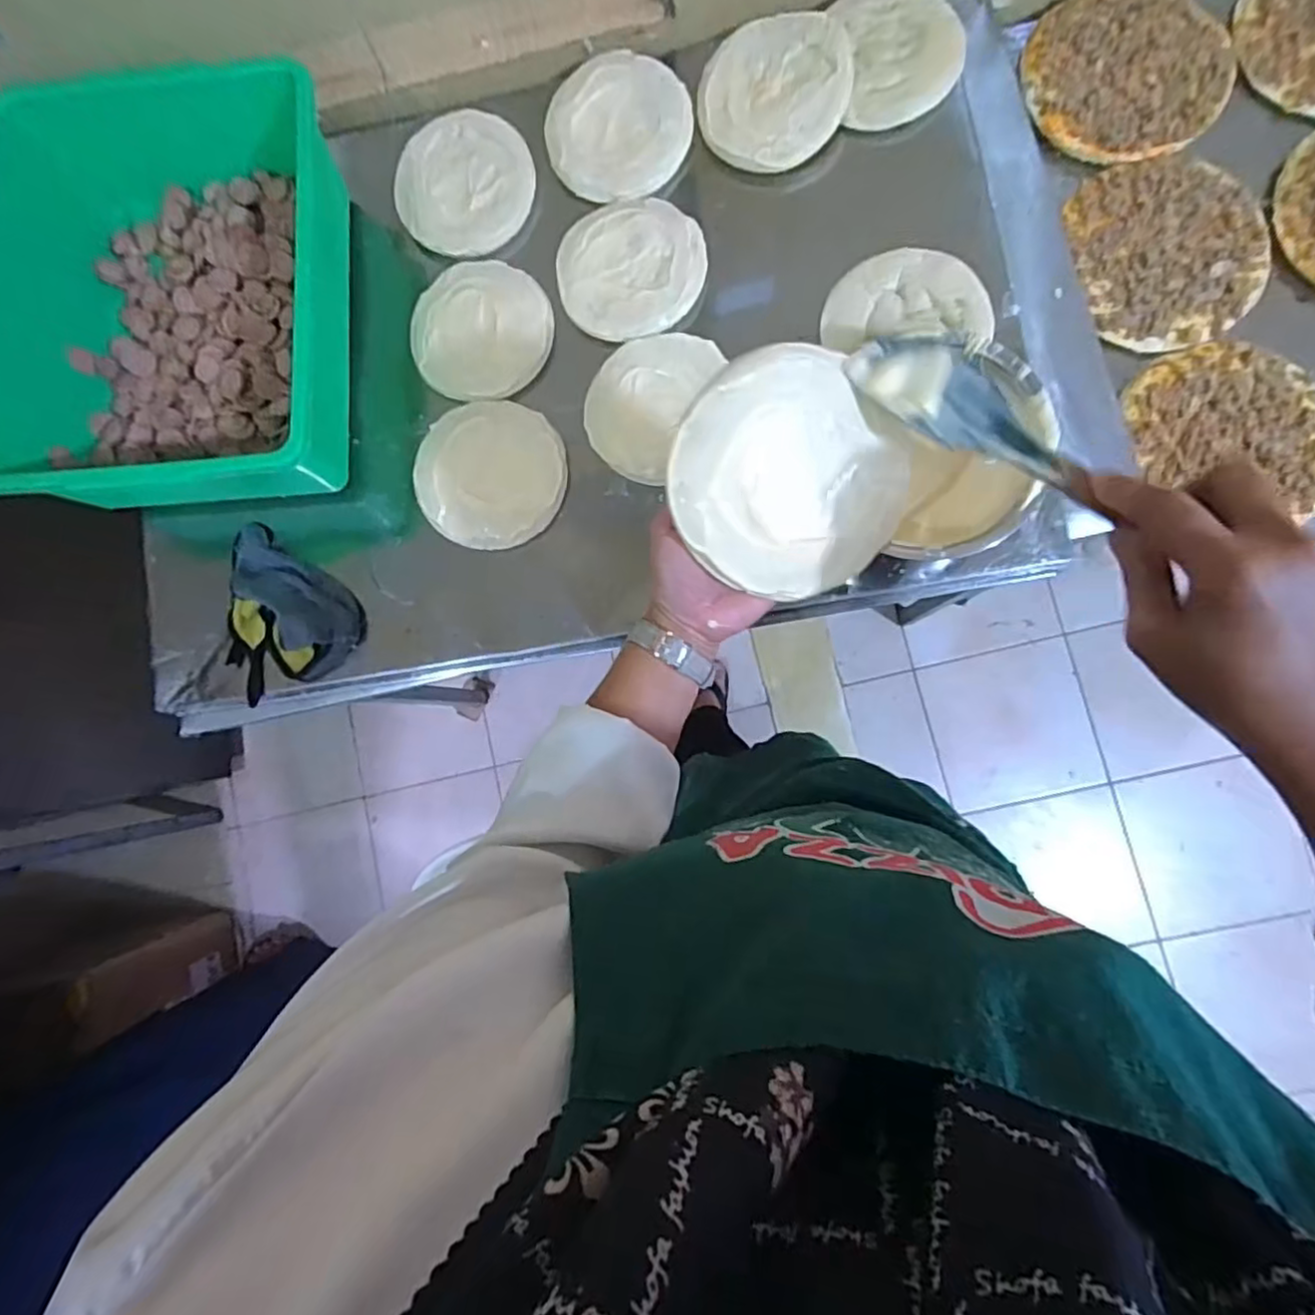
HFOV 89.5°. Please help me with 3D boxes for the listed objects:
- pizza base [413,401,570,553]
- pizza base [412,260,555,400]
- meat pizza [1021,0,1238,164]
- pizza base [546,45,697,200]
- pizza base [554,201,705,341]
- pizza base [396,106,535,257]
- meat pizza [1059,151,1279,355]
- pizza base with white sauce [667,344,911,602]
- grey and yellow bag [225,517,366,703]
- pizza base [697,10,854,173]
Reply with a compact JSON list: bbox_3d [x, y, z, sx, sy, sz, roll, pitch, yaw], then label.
[{"bbox_3d":[-0.167,-0.186,0.660,0.144,0.019,0.151,-1,85,8],"label":"pizza base"},{"bbox_3d":[-0.181,-0.338,0.678,0.143,0.015,0.148,-1,85,8],"label":"pizza base"},{"bbox_3d":[0.509,-0.638,0.712,0.205,0.006,0.202,-3,85,8],"label":"meat pizza"},{"bbox_3d":[-0.043,-0.556,0.692,0.145,0.012,0.141,0,98,3],"label":"pizza base"},{"bbox_3d":[-0.027,-0.399,0.677,0.147,0.014,0.145,-1,85,8],"label":"pizza base"},{"bbox_3d":[-0.208,-0.511,0.710,0.143,0.017,0.155,-1,85,8],"label":"pizza base"},{"bbox_3d":[0.531,-0.425,0.684,0.184,0.011,0.207,-13,83,7],"label":"meat pizza"},{"bbox_3d":[0.080,-0.106,0.409,0.132,0.021,0.149,-39,107,2],"label":"pizza base with white sauce"},{"bbox_3d":[-0.388,-0.053,0.654,0.136,0.055,0.169,-34,81,4],"label":"grey and yellow bag"},{"bbox_3d":[0.115,-0.574,0.660,0.148,0.016,0.155,-1,85,8],"label":"pizza base"}]

